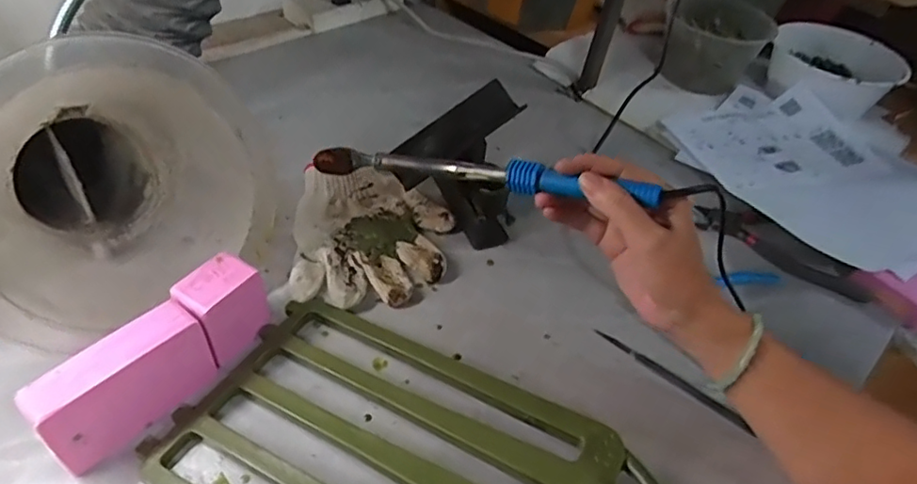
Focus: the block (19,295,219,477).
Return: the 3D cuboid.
[{"bbox_3d":[-0.224,0.097,0.399,0.030,0.072,0.107,31,48,23],"label":"block"}]

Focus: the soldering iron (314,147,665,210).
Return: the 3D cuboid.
[{"bbox_3d":[0.007,-0.055,0.458,0.287,0.022,0.021,10,41,25],"label":"soldering iron"}]

